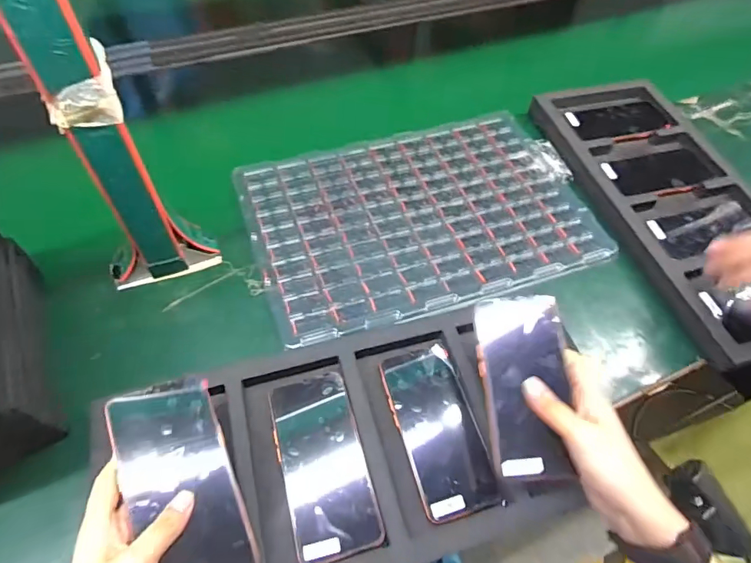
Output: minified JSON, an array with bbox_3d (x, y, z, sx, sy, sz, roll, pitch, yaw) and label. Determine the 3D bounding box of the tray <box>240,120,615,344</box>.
[{"bbox_3d":[0.068,-0.103,0.629,0.454,0.022,0.294,-15,57,-13],"label":"tray"}]

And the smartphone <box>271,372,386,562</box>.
[{"bbox_3d":[-0.049,0.168,0.434,0.076,0.006,0.162,-14,60,-12],"label":"smartphone"}]

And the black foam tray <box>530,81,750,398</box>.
[{"bbox_3d":[0.427,-0.108,0.664,0.213,0.048,0.514,-11,58,-11],"label":"black foam tray"}]

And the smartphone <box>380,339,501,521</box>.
[{"bbox_3d":[0.061,0.141,0.458,0.072,0.014,0.162,-14,58,-8],"label":"smartphone"}]

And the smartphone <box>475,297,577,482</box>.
[{"bbox_3d":[0.134,0.092,0.418,0.073,0.015,0.155,1,74,0],"label":"smartphone"}]

